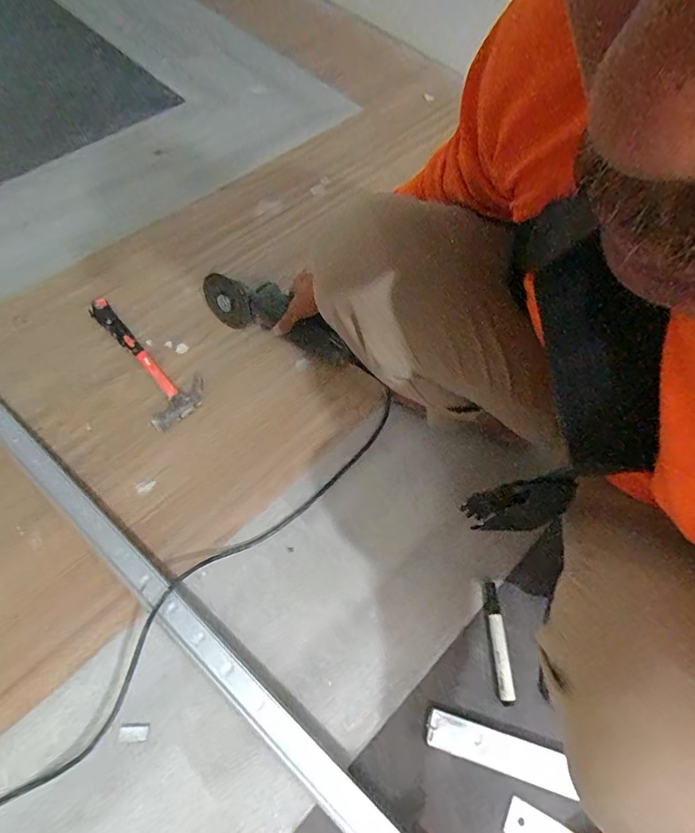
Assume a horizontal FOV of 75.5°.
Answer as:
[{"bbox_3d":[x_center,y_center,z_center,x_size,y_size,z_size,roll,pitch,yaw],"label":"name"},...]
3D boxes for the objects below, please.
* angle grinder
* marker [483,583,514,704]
[{"bbox_3d":[-0.096,-0.155,0.746,0.278,0.069,0.094,31,65,6],"label":"angle grinder"},{"bbox_3d":[0.196,0.292,0.586,0.019,0.011,0.141,-1,63,-2],"label":"marker"}]

